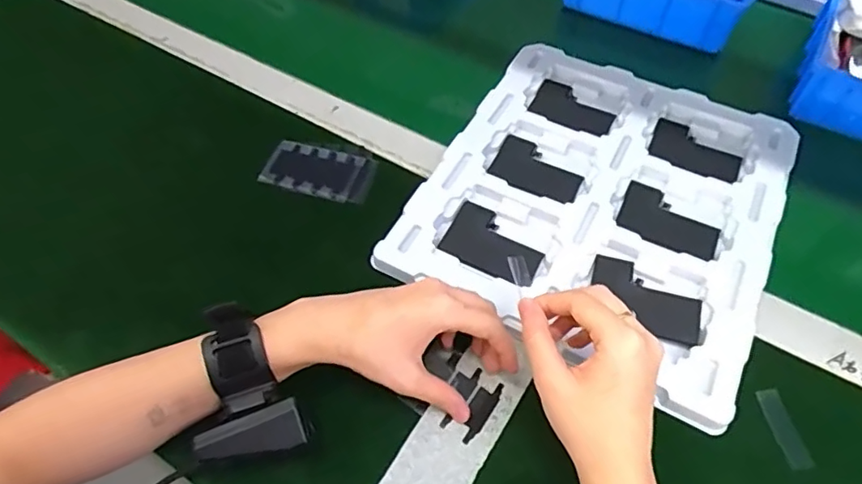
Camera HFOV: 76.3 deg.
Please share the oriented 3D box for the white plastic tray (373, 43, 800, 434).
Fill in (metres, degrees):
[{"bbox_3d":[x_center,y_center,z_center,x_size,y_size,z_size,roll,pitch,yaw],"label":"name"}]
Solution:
[{"bbox_3d":[0.146,-0.041,0.468,0.272,0.017,0.302,25,60,18],"label":"white plastic tray"}]

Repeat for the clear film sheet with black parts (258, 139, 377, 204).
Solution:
[{"bbox_3d":[-0.101,-0.067,0.501,0.099,0.005,0.057,11,57,9],"label":"clear film sheet with black parts"}]

